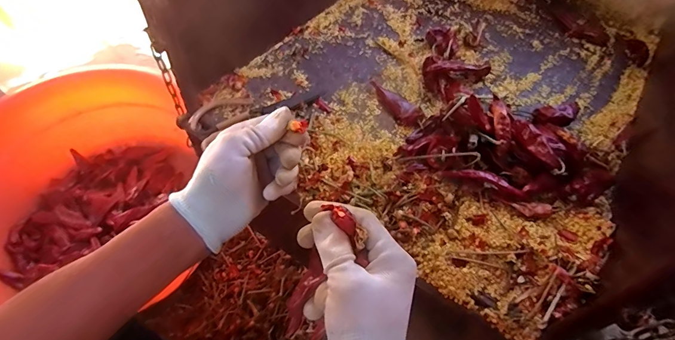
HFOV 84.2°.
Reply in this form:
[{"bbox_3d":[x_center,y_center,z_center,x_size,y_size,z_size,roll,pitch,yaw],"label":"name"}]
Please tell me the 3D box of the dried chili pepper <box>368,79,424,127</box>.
[{"bbox_3d":[0.086,-0.104,0.556,0.037,0.014,0.105,-23,58,-18],"label":"dried chili pepper"}]

